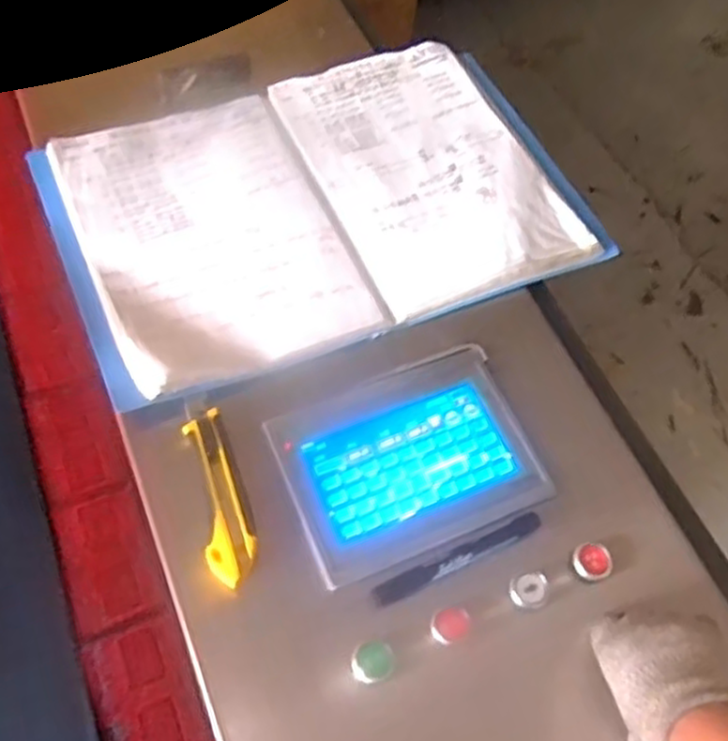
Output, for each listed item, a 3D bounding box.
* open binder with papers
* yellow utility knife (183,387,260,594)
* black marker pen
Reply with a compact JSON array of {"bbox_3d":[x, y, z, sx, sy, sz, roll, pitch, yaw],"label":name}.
[{"bbox_3d":[-0.038,-0.164,0.708,0.479,0.025,0.315,-20,62,-16],"label":"open binder with papers"},{"bbox_3d":[-0.108,0.085,0.553,0.036,0.019,0.153,-12,60,-12],"label":"yellow utility knife"},{"bbox_3d":[0.069,0.137,0.537,0.131,0.020,0.016,-20,62,-16],"label":"black marker pen"}]

